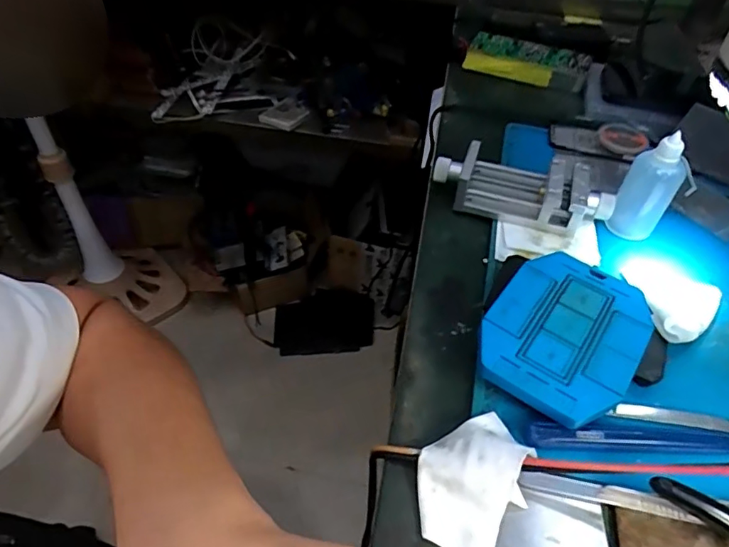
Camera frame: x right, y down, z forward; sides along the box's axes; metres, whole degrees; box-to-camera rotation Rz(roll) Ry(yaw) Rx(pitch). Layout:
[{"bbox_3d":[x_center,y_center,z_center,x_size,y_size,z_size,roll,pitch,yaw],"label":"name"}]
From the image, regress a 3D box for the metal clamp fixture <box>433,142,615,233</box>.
[{"bbox_3d":[0.124,-0.066,0.412,0.135,0.036,0.051,13,47,10],"label":"metal clamp fixture"}]

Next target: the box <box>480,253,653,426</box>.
[{"bbox_3d":[0.123,0.038,0.320,0.085,0.024,0.116,29,52,23],"label":"box"}]

